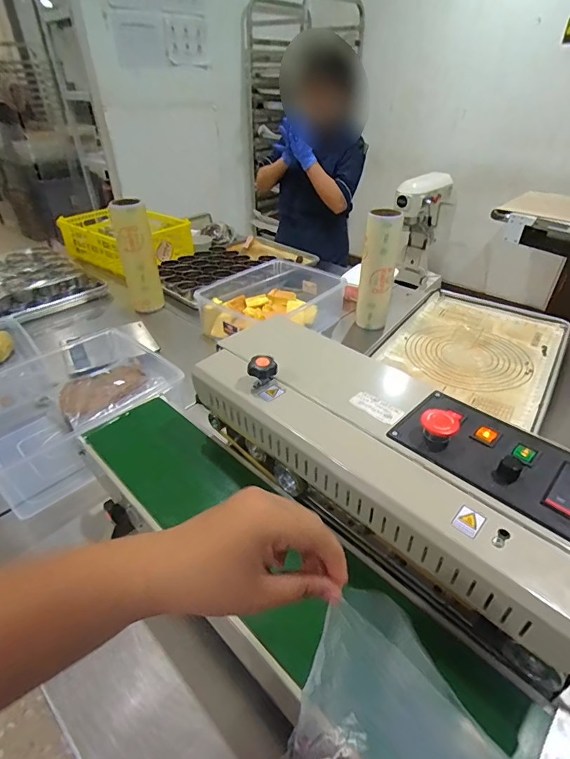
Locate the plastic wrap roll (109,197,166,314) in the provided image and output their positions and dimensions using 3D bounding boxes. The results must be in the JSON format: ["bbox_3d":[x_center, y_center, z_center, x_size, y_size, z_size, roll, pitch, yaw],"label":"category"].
[{"bbox_3d":[-0.427,-0.364,1.189,0.100,0.281,0.101,-13,38,-17],"label":"plastic wrap roll"}]

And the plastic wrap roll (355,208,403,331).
[{"bbox_3d":[0.251,-0.292,1.110,0.097,0.297,0.089,11,38,14],"label":"plastic wrap roll"}]

